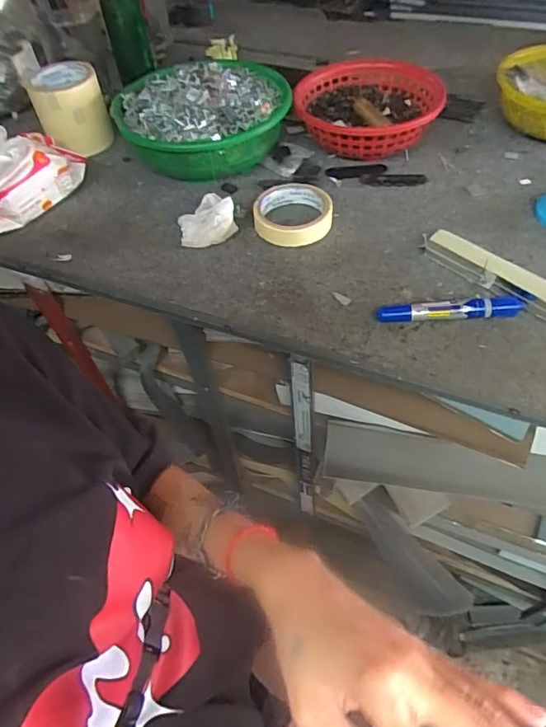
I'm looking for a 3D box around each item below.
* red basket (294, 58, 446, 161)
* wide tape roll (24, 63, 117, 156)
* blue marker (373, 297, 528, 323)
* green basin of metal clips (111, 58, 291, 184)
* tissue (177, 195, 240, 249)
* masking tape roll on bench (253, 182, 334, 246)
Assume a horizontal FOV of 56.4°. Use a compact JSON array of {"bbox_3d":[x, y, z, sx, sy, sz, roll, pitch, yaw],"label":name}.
[{"bbox_3d":[0.123,-0.333,0.693,0.179,0.081,0.172,15,54,17],"label":"red basket"},{"bbox_3d":[-0.269,-0.339,0.685,0.088,0.087,0.097,-18,52,-10],"label":"wide tape roll"},{"bbox_3d":[0.174,-0.054,0.500,0.140,0.019,0.016,-3,51,3],"label":"blue marker"},{"bbox_3d":[-0.089,-0.320,0.672,0.215,0.086,0.196,-7,51,0],"label":"green basin of metal clips"},{"bbox_3d":[-0.078,-0.169,0.593,0.066,0.042,0.048,-14,51,-6],"label":"tissue"},{"bbox_3d":[0.025,-0.176,0.604,0.089,0.031,0.082,-3,51,3],"label":"masking tape roll on bench"}]

